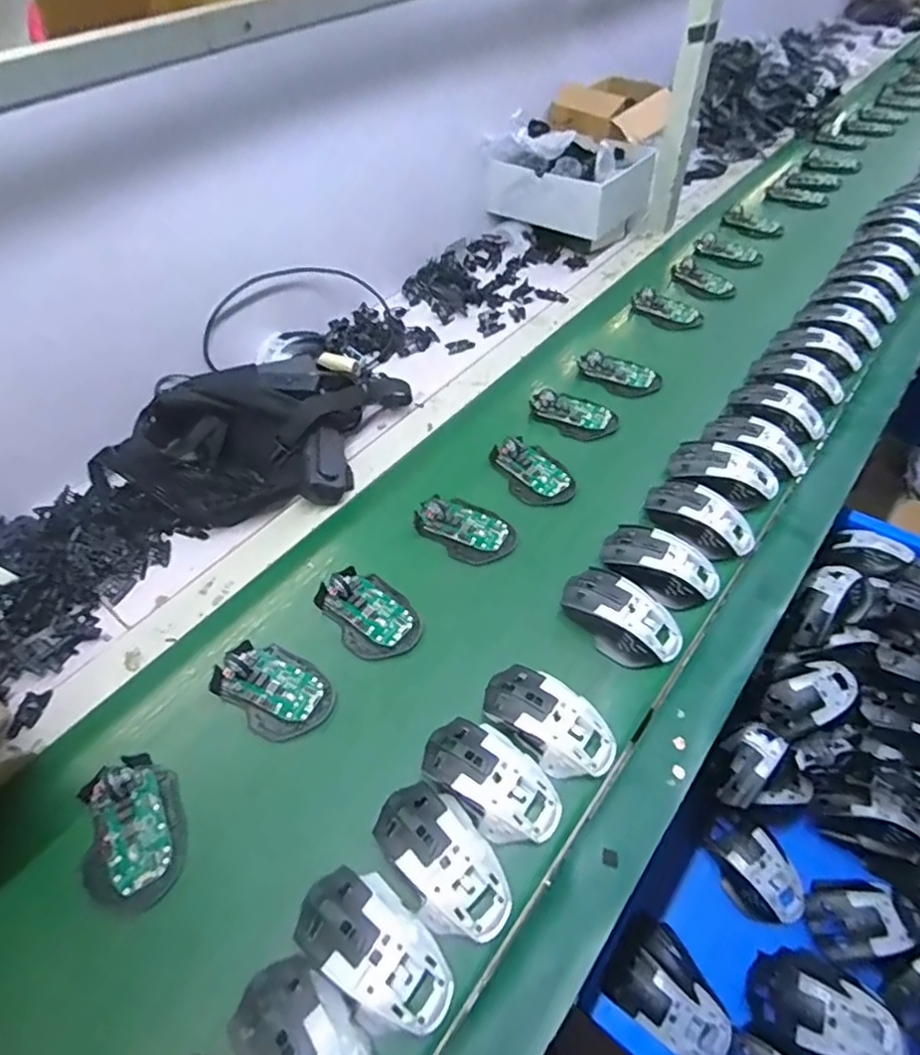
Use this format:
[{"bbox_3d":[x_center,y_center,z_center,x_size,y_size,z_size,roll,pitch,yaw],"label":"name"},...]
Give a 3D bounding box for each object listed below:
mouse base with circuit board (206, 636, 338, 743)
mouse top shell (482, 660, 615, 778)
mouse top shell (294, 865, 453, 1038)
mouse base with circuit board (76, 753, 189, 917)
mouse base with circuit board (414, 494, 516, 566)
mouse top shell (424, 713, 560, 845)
[{"bbox_3d":[-0.173,0.146,0.545,0.111,0.025,0.073,29,57,24],"label":"mouse base with circuit board"},{"bbox_3d":[0.074,0.164,0.501,0.114,0.031,0.062,29,57,25],"label":"mouse top shell"},{"bbox_3d":[-0.060,0.284,0.399,0.117,0.032,0.064,34,59,27],"label":"mouse top shell"},{"bbox_3d":[-0.261,0.241,0.469,0.072,0.027,0.112,-23,53,-16],"label":"mouse base with circuit board"},{"bbox_3d":[0.008,-0.001,0.661,0.111,0.027,0.071,29,57,24],"label":"mouse base with circuit board"},{"bbox_3d":[0.023,0.198,0.470,0.117,0.031,0.060,32,58,26],"label":"mouse top shell"}]

